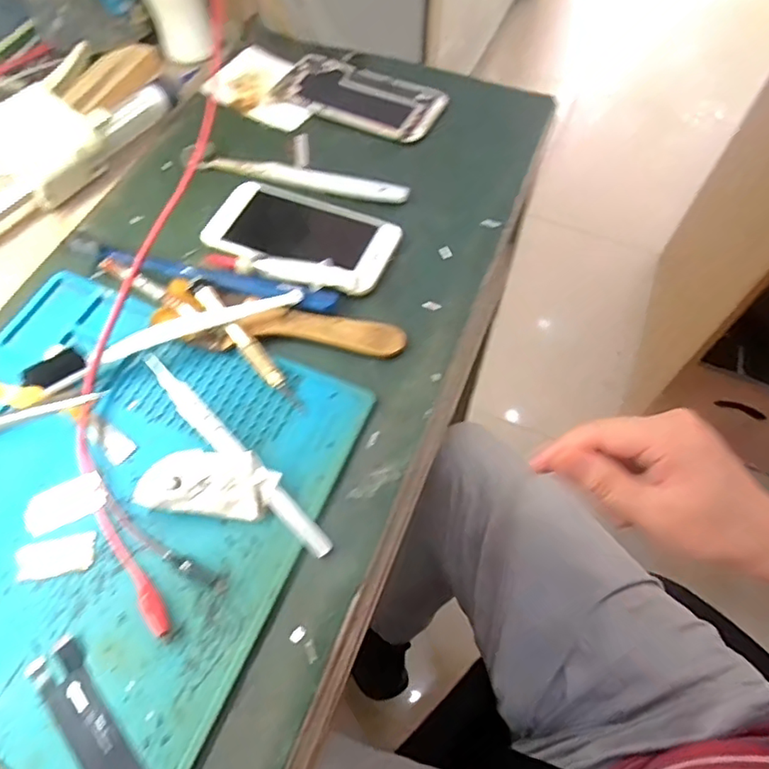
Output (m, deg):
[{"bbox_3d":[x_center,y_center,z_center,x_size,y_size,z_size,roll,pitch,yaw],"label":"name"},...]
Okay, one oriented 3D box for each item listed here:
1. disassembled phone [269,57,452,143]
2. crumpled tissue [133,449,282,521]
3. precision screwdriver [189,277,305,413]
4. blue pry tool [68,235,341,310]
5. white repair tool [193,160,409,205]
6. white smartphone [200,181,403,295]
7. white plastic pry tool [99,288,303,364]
[{"bbox_3d":[-0.023,-0.252,0.497,0.145,0.013,0.070,28,65,14],"label":"disassembled phone"},{"bbox_3d":[-0.098,0.055,0.314,0.073,0.016,0.036,6,62,3],"label":"crumpled tissue"},{"bbox_3d":[-0.088,-0.028,0.355,0.013,0.015,0.111,-36,67,-18],"label":"precision screwdriver"},{"bbox_3d":[-0.123,-0.076,0.379,0.182,0.018,0.022,12,62,6],"label":"blue pry tool"},{"bbox_3d":[-0.063,-0.164,0.445,0.166,0.012,0.015,13,62,7],"label":"white repair tool"},{"bbox_3d":[-0.062,-0.108,0.407,0.136,0.014,0.075,22,64,12],"label":"white smartphone"},{"bbox_3d":[-0.117,-0.041,0.364,0.128,0.012,0.016,-18,63,-10],"label":"white plastic pry tool"}]

